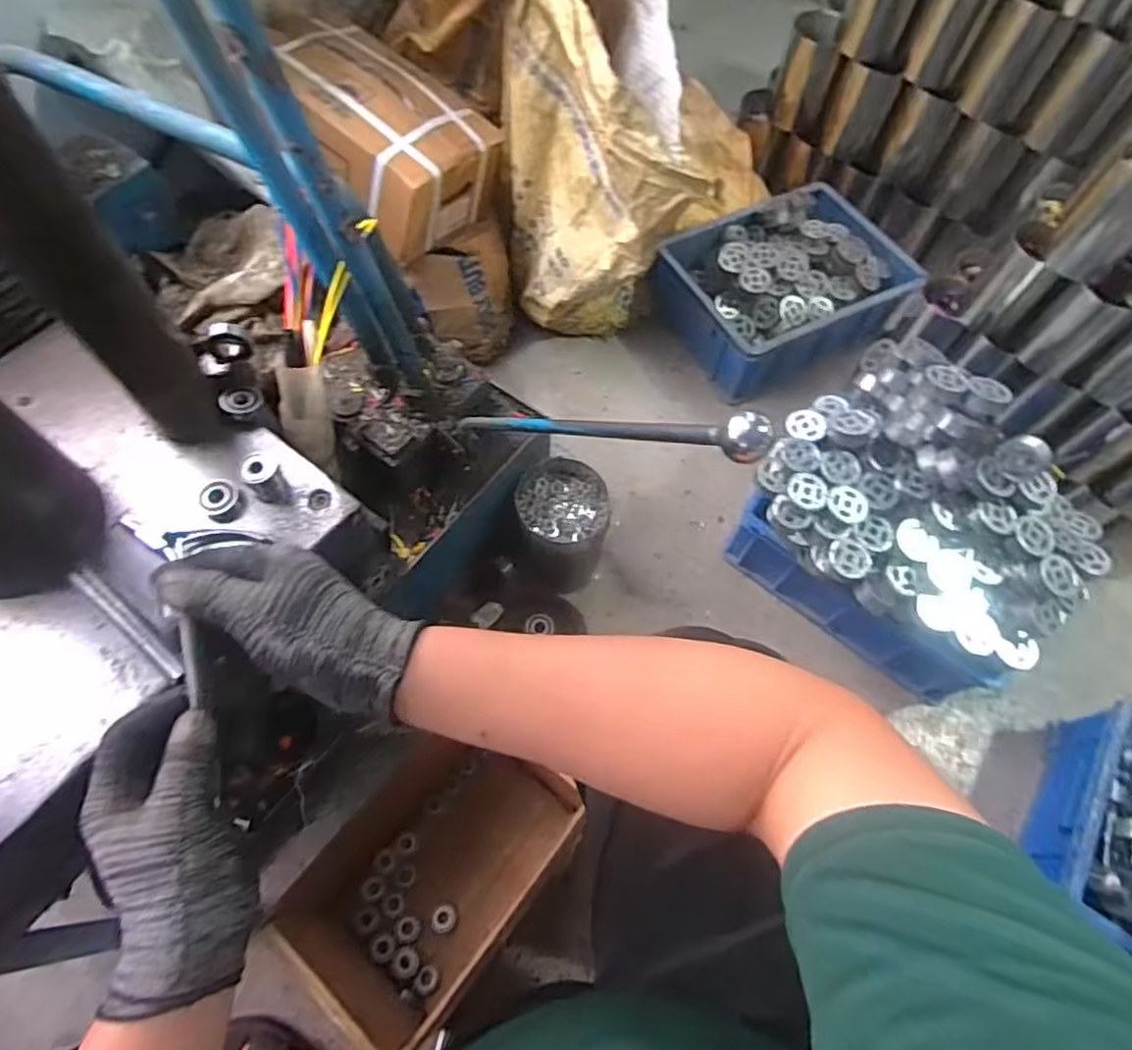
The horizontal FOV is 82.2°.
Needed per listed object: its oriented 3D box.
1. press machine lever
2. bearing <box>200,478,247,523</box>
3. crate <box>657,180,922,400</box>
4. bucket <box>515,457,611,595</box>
[{"bbox_3d":[0.005,-0.074,0.497,0.025,0.379,0.025,-39,116,-19],"label":"press machine lever"},{"bbox_3d":[-0.296,-0.020,0.561,0.032,0.023,0.033,1,64,-2],"label":"bearing"},{"bbox_3d":[0.399,-0.442,1.211,0.430,0.149,0.309,-27,68,-15],"label":"crate"},{"bbox_3d":[-0.006,0.006,0.934,0.124,0.182,0.134,-6,64,-5],"label":"bucket"}]

